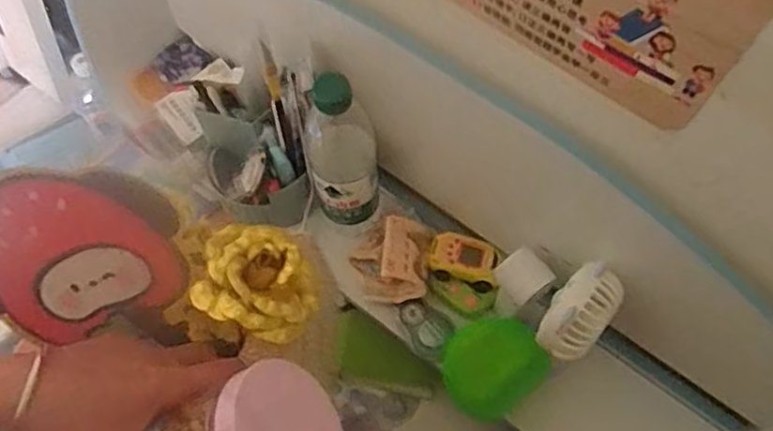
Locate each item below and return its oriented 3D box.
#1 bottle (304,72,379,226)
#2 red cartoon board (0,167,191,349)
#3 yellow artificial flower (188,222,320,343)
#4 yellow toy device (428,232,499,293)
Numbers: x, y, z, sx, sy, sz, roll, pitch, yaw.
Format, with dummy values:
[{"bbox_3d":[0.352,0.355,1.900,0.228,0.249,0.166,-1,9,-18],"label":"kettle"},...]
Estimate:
[{"bbox_3d":[-0.042,-0.059,0.607,0.064,0.181,0.059,-8,63,-5],"label":"bottle"},{"bbox_3d":[-0.197,0.028,0.404,0.141,0.124,0.008,2,32,-2],"label":"red cartoon board"},{"bbox_3d":[-0.075,0.040,0.390,0.065,0.034,0.061,0,62,0],"label":"yellow artificial flower"},{"bbox_3d":[0.078,0.046,0.668,0.070,0.022,0.045,17,63,8],"label":"yellow toy device"}]

